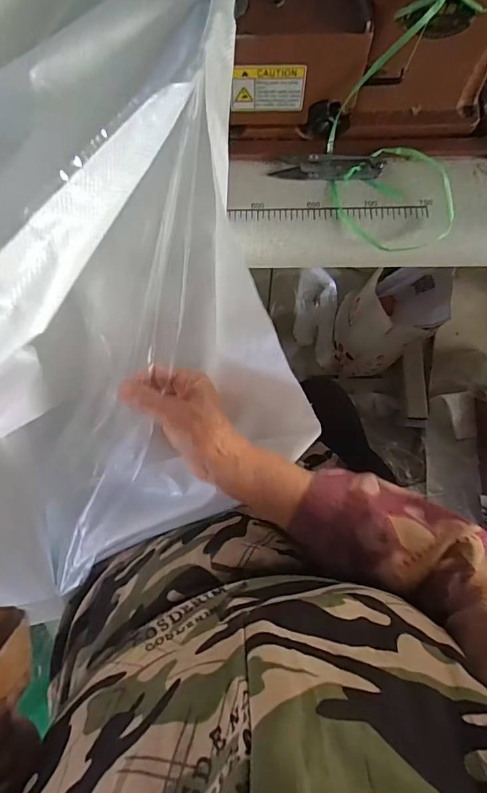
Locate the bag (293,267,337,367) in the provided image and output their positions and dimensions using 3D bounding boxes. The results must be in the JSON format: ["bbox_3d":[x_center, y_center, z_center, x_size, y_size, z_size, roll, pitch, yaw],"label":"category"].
[{"bbox_3d":[0.187,-0.209,1.123,0.102,0.036,0.254,5,76,3],"label":"bag"}]

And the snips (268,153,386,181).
[{"bbox_3d":[0.079,-0.214,0.399,0.100,0.006,0.025,0,75,2],"label":"snips"}]

